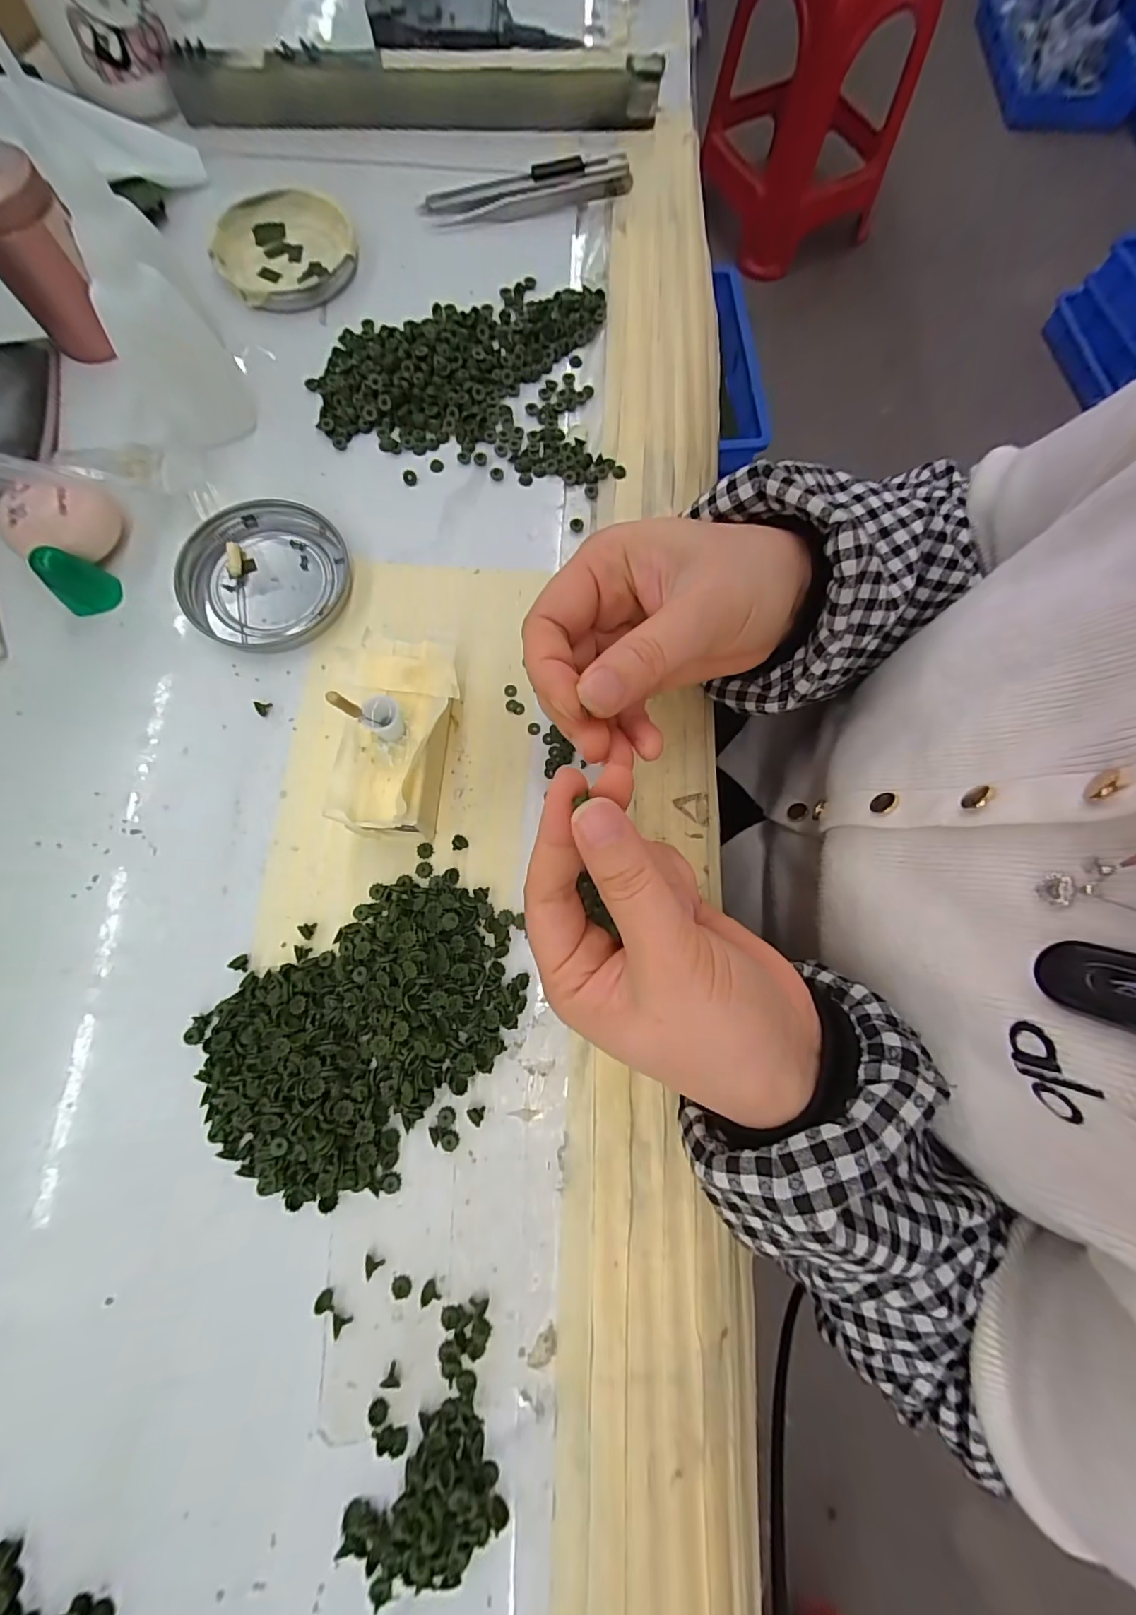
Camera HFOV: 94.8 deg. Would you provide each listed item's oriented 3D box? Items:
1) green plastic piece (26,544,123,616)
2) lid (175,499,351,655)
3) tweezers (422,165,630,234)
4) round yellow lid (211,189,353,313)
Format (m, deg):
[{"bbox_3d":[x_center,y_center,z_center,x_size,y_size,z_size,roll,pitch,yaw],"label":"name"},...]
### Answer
[{"bbox_3d":[-0.228,-0.105,0.243,0.015,0.029,0.023,34,78,6],"label":"green plastic piece"},{"bbox_3d":[-0.149,-0.113,0.257,0.076,0.008,0.078,0,77,-2],"label":"lid"},{"bbox_3d":[-0.024,-0.375,0.319,0.127,0.009,0.020,-15,78,-5],"label":"tweezers"},{"bbox_3d":[-0.165,-0.324,0.303,0.077,0.008,0.076,0,77,-2],"label":"round yellow lid"}]

